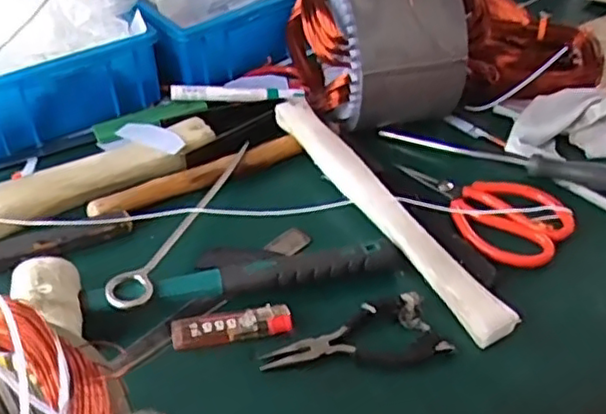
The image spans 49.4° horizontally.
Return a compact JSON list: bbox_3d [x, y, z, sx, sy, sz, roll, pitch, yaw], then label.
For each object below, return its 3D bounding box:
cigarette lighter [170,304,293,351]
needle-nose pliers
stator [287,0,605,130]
[{"bbox_3d":[-0.052,0.089,0.485,0.085,0.017,0.023,-6,42,-7],"label":"cigarette lighter"},{"bbox_3d":[0.038,0.100,0.472,0.128,0.008,0.055,-16,44,-18],"label":"needle-nose pliers"},{"bbox_3d":[0.146,-0.192,0.670,0.322,0.167,0.196,-21,46,-22],"label":"stator"}]

